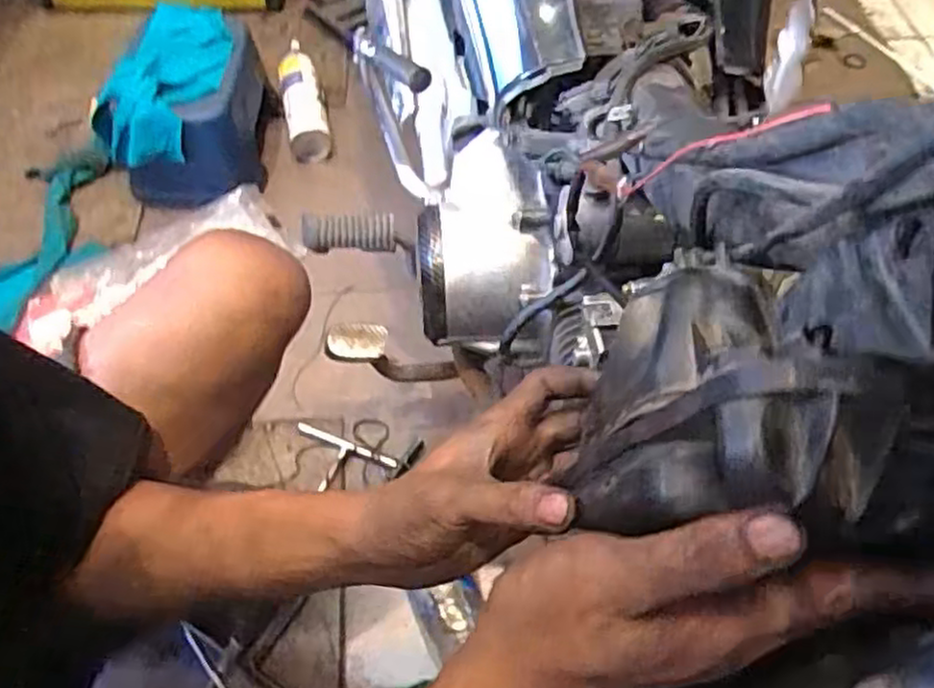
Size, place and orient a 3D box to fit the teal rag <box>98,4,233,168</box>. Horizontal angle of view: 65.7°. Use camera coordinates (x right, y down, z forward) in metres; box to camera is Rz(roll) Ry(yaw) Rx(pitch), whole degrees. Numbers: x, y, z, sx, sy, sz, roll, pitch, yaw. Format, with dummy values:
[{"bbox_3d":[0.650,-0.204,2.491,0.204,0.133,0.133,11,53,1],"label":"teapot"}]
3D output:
[{"bbox_3d":[-0.441,-0.408,1.080,0.170,0.063,0.286,3,56,0],"label":"teal rag"}]

